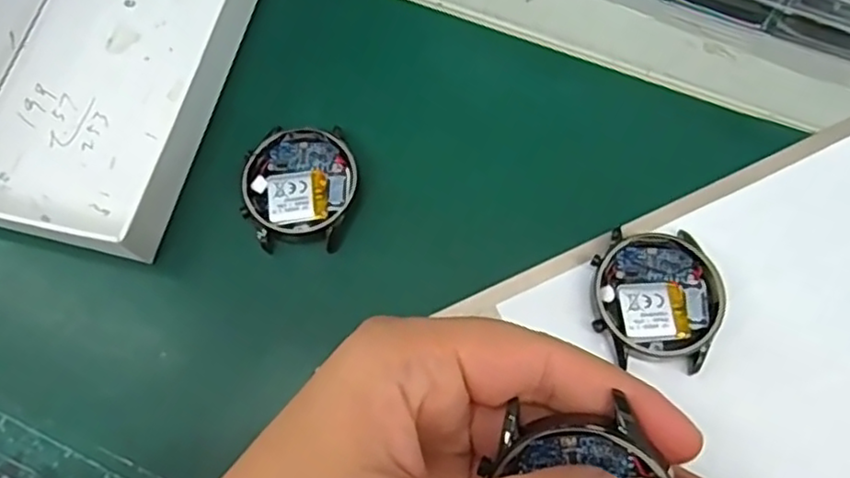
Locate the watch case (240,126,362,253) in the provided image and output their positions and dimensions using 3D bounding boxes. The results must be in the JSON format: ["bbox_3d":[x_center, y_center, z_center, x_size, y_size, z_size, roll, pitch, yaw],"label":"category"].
[{"bbox_3d":[-0.049,-0.022,0.260,0.043,0.007,0.050,0,70,2],"label":"watch case"}]

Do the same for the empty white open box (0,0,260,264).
[{"bbox_3d":[-0.130,-0.089,0.279,0.098,0.030,0.188,12,70,6],"label":"empty white open box"}]

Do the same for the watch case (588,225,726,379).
[{"bbox_3d":[0.084,0.022,0.241,0.046,0.010,0.047,1,70,2],"label":"watch case"}]

